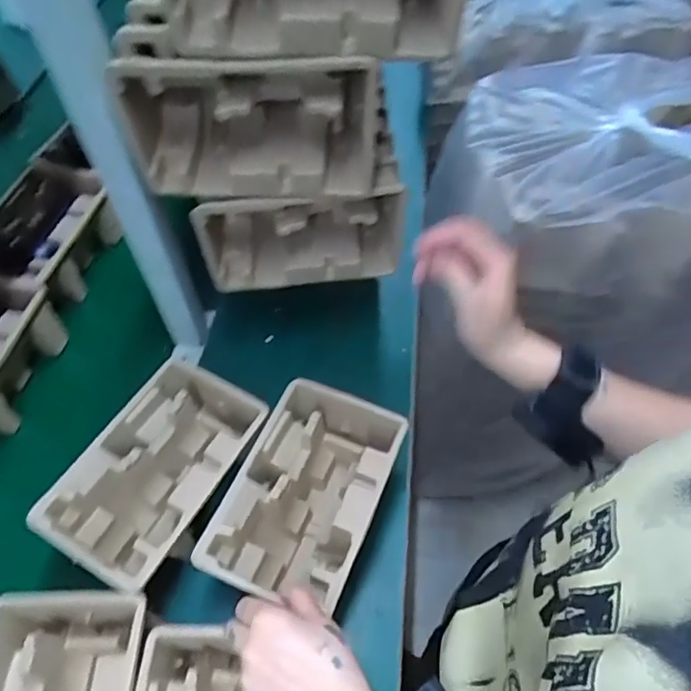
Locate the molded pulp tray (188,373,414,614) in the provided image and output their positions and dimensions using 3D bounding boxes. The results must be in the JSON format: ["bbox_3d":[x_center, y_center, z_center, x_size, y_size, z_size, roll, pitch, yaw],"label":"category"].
[{"bbox_3d":[-0.039,0.171,0.594,0.141,0.113,0.227,21,58,12],"label":"molded pulp tray"}]

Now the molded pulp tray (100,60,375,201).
[{"bbox_3d":[-0.079,-0.205,0.496,0.224,0.139,0.080,8,56,4],"label":"molded pulp tray"}]

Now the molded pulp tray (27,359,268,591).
[{"bbox_3d":[-0.201,0.149,0.604,0.144,0.108,0.222,25,59,15],"label":"molded pulp tray"}]

